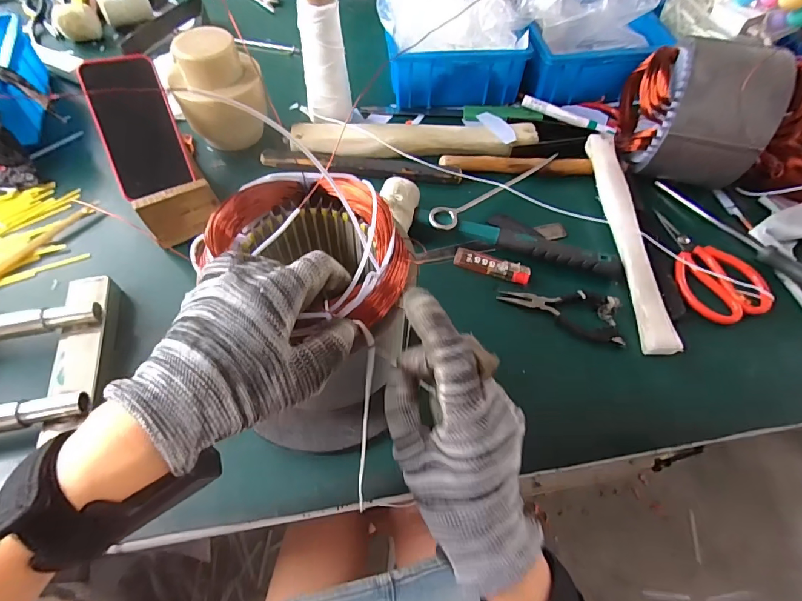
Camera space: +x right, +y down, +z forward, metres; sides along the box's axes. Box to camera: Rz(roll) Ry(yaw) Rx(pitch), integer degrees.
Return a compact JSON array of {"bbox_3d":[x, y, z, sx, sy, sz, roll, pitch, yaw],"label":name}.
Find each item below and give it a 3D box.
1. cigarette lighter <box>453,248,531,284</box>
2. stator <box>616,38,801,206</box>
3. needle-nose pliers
[{"bbox_3d":[0.105,-0.039,0.483,0.085,0.017,0.023,19,60,10],"label":"cigarette lighter"},{"bbox_3d":[0.444,-0.231,0.506,0.322,0.167,0.196,2,58,0],"label":"stator"},{"bbox_3d":[0.174,0.013,0.451,0.128,0.008,0.055,7,59,3],"label":"needle-nose pliers"}]

